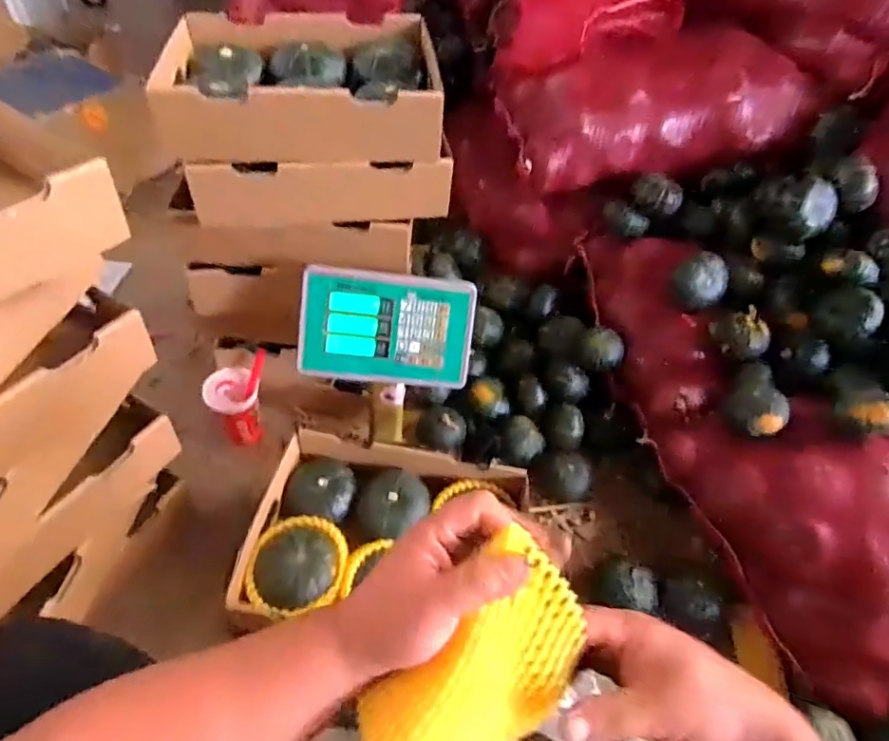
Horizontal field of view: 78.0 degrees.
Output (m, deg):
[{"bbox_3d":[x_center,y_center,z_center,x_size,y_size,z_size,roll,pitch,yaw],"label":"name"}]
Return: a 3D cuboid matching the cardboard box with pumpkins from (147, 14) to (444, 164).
[{"bbox_3d":[-0.191,-0.396,0.753,0.341,0.085,0.266,-3,51,-7],"label":"cardboard box with pumpkins"}]

